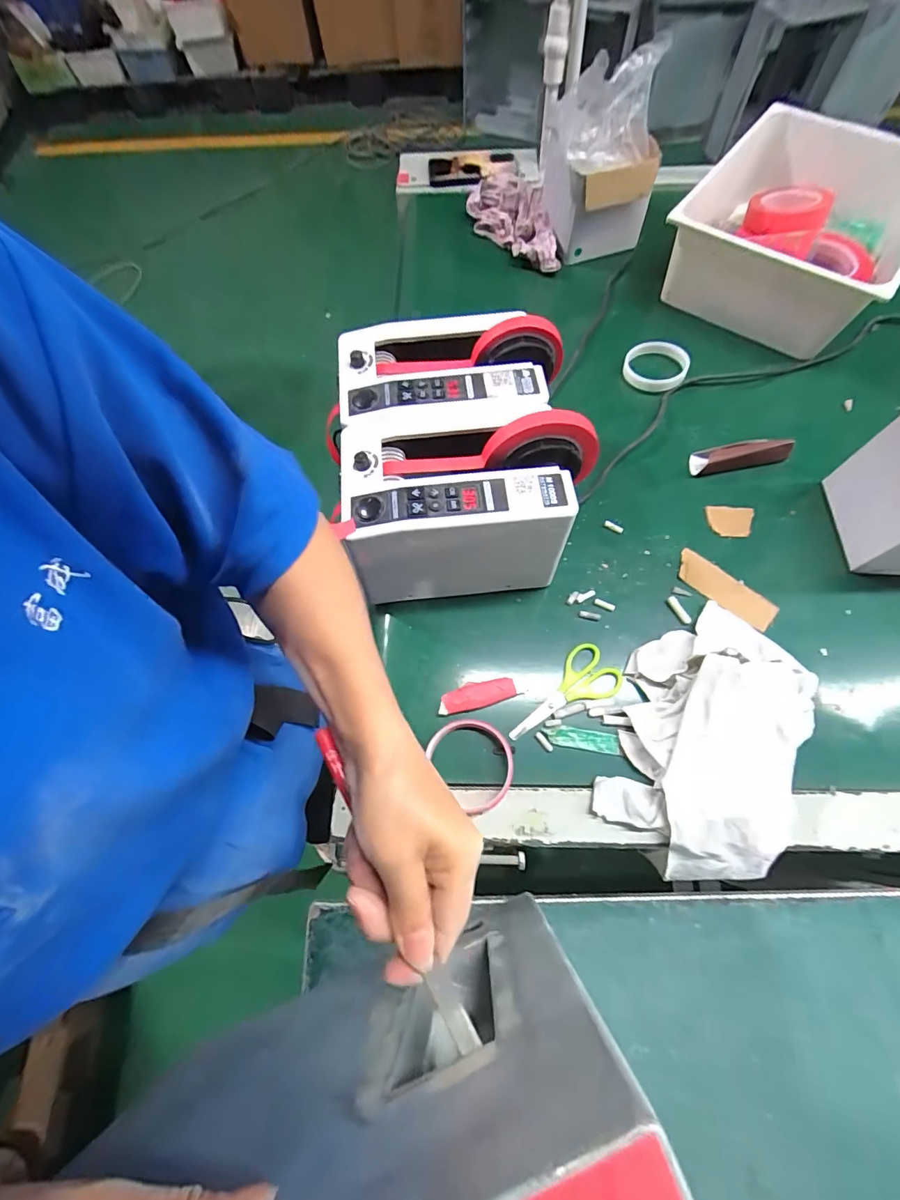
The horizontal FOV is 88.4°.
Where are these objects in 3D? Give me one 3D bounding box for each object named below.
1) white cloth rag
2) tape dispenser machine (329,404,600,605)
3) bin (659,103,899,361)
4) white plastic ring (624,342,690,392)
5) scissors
[{"bbox_3d":[0.246,0.116,0.436,0.161,0.071,0.259,29,71,13],"label":"white cloth rag"},{"bbox_3d":[0.015,-0.098,0.479,0.241,0.160,0.140,-6,67,-1],"label":"tape dispenser machine"},{"bbox_3d":[0.523,-0.559,0.690,0.289,0.125,0.381,34,72,14],"label":"bin"},{"bbox_3d":[0.285,-0.324,0.641,0.082,0.013,0.073,18,79,17],"label":"white plastic ring"},{"bbox_3d":[0.112,0.097,0.480,0.129,0.005,0.055,-31,70,-9],"label":"scissors"}]

